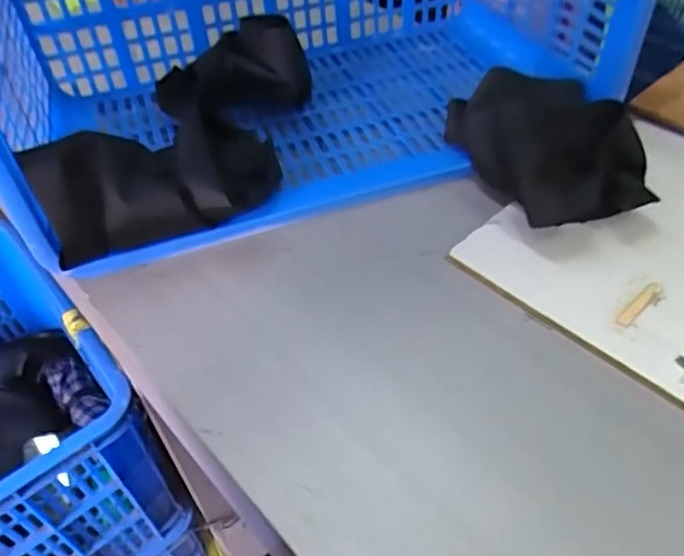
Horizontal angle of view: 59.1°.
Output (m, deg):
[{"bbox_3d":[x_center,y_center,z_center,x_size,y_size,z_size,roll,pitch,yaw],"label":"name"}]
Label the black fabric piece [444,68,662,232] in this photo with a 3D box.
[{"bbox_3d":[0.201,-0.131,0.594,0.122,0.078,0.196,-21,50,-12],"label":"black fabric piece"}]

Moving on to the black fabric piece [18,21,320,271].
[{"bbox_3d":[-0.145,-0.145,0.600,0.167,0.114,0.342,9,51,13],"label":"black fabric piece"}]

